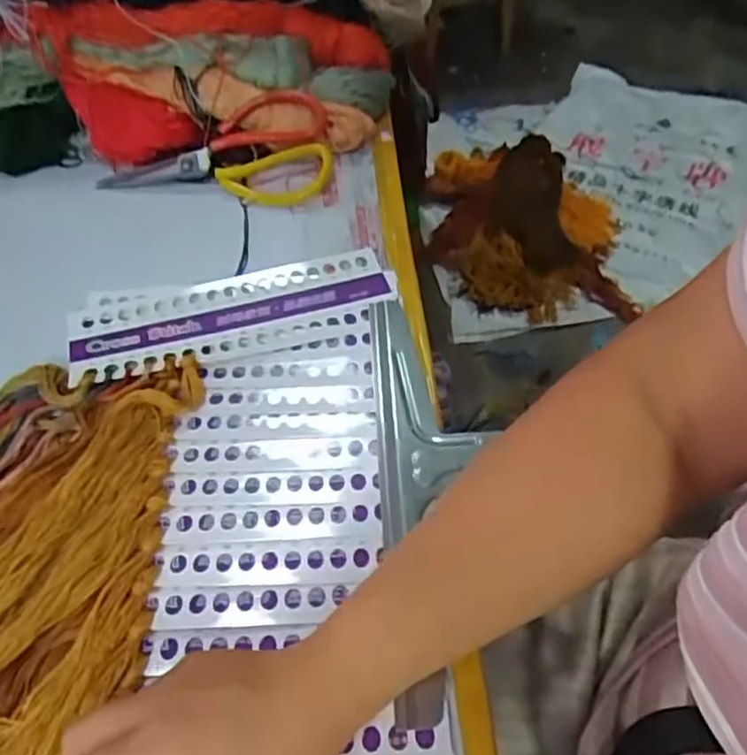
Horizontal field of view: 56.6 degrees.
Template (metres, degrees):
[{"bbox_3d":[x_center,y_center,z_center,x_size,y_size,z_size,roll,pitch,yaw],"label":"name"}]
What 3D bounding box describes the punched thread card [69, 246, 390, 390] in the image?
[{"bbox_3d":[-0.106,-0.049,0.529,0.241,0.009,0.079,-12,53,-10],"label":"punched thread card"}]

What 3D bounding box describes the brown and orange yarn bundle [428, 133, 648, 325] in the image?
[{"bbox_3d":[0.309,-0.348,1.441,0.396,0.080,0.528,1,52,3],"label":"brown and orange yarn bundle"}]

